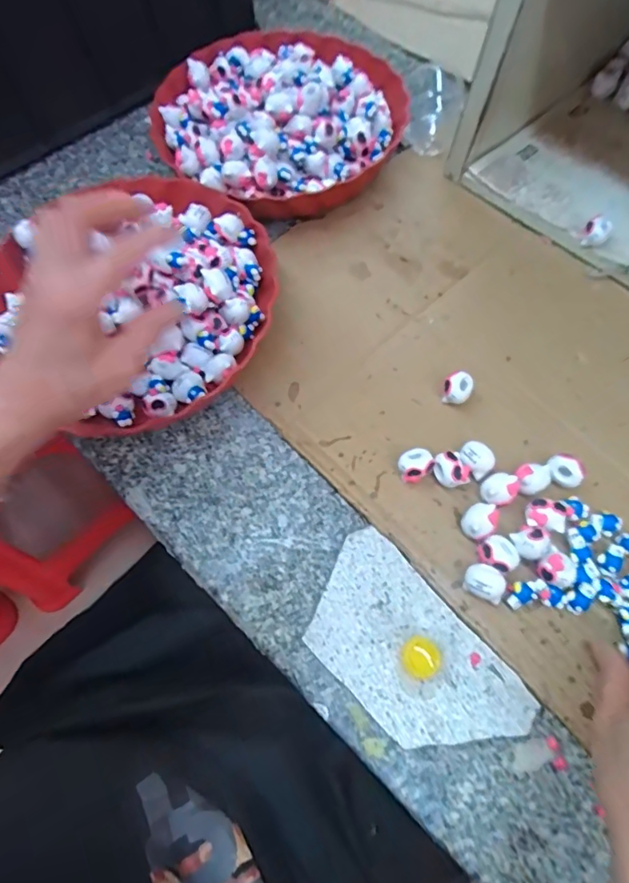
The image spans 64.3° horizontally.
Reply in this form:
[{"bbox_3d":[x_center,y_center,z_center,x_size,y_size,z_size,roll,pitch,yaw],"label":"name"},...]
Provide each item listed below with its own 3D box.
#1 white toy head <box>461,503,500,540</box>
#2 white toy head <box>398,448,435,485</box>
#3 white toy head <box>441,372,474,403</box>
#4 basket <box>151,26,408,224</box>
[{"bbox_3d":[0.116,0.058,0.356,0.026,0.021,0.022,-32,71,-11],"label":"white toy head"},{"bbox_3d":[0.074,0.018,0.372,0.025,0.020,0.021,-35,72,-12],"label":"white toy head"},{"bbox_3d":[0.113,-0.041,0.393,0.022,0.021,0.022,0,68,1],"label":"white toy head"},{"bbox_3d":[-0.027,-0.328,0.495,0.228,0.062,0.244,0,68,1],"label":"basket"}]

